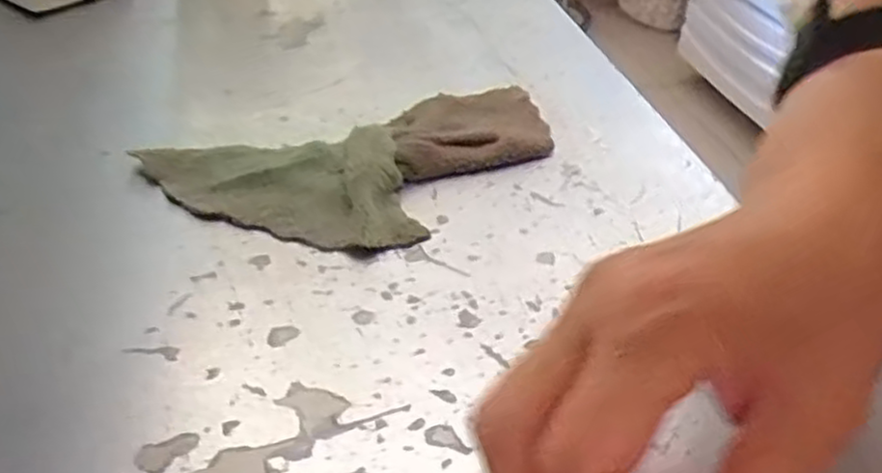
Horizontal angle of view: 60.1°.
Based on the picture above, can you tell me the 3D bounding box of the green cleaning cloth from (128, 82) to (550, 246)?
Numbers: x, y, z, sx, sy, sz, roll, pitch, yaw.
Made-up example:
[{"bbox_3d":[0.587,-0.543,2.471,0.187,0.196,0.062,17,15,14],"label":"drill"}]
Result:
[{"bbox_3d":[-0.031,-0.041,0.405,0.223,0.017,0.116,-14,42,-21],"label":"green cleaning cloth"}]

